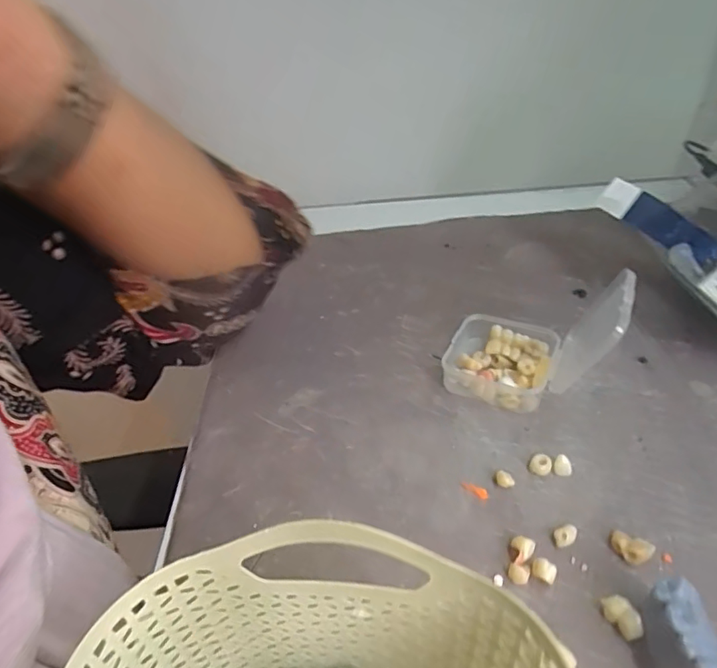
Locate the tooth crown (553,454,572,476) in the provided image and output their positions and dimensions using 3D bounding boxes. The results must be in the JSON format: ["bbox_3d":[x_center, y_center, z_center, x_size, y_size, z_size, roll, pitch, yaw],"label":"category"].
[{"bbox_3d":[0.095,0.062,0.249,0.008,0.006,0.008,15,42,24],"label":"tooth crown"}]

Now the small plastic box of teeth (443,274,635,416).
[{"bbox_3d":[0.092,-0.003,0.283,0.084,0.066,0.061,15,42,24],"label":"small plastic box of teeth"}]

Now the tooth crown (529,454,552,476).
[{"bbox_3d":[0.085,0.061,0.250,0.010,0.007,0.008,24,46,32],"label":"tooth crown"}]

